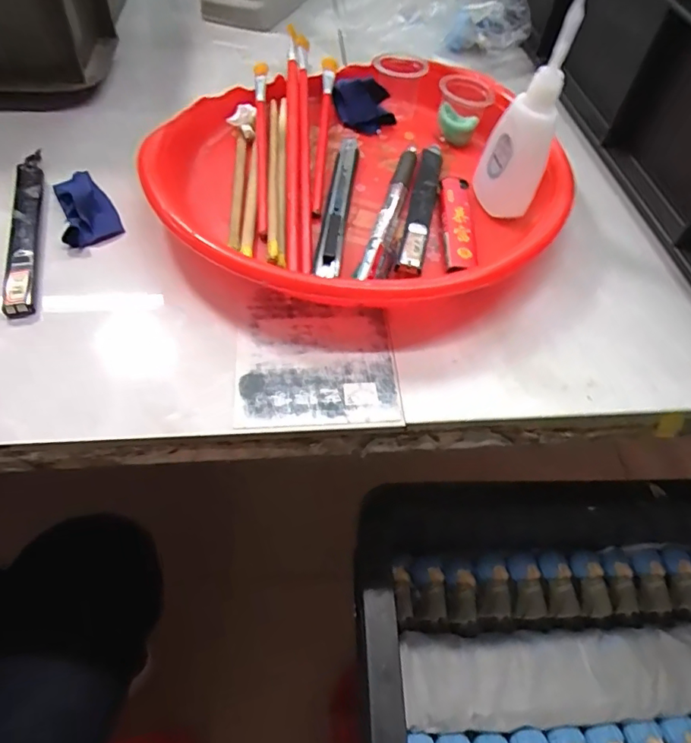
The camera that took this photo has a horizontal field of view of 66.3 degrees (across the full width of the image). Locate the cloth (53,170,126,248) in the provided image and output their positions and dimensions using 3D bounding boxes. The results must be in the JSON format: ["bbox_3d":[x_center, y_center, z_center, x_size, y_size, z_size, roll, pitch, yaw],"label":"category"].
[{"bbox_3d":[-0.156,-0.099,0.320,0.032,0.011,0.057,-17,58,-15],"label":"cloth"}]

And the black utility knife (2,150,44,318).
[{"bbox_3d":[-0.186,-0.084,0.307,0.016,0.006,0.133,-10,57,-11],"label":"black utility knife"}]

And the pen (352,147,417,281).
[{"bbox_3d":[0.027,-0.099,0.319,0.011,0.011,0.115,16,56,7],"label":"pen"}]

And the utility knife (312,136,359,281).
[{"bbox_3d":[-0.004,-0.107,0.327,0.014,0.008,0.135,7,55,1],"label":"utility knife"}]

